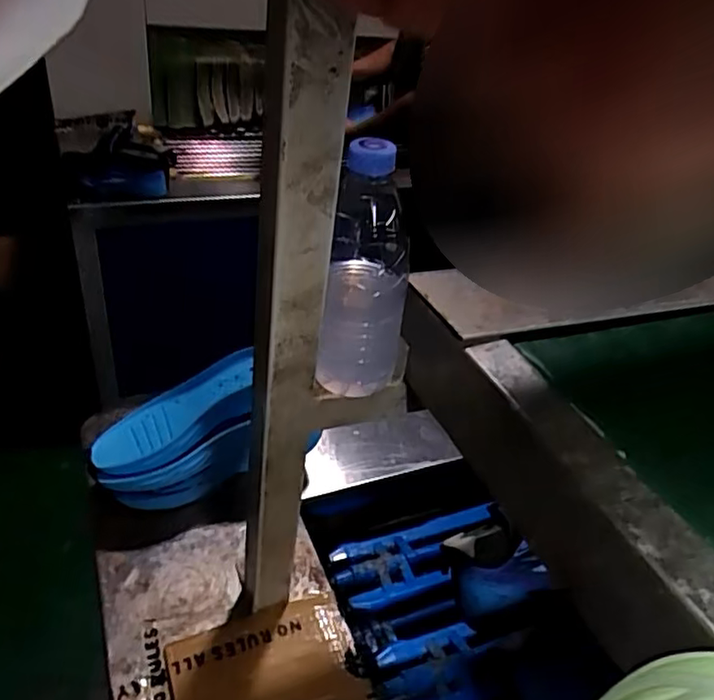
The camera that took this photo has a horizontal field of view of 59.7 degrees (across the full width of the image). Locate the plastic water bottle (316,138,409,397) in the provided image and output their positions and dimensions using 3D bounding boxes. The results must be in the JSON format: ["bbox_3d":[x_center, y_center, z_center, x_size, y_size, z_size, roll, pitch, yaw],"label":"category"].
[{"bbox_3d":[0.008,-0.058,0.463,0.059,0.190,0.071,7,36,1],"label":"plastic water bottle"}]

